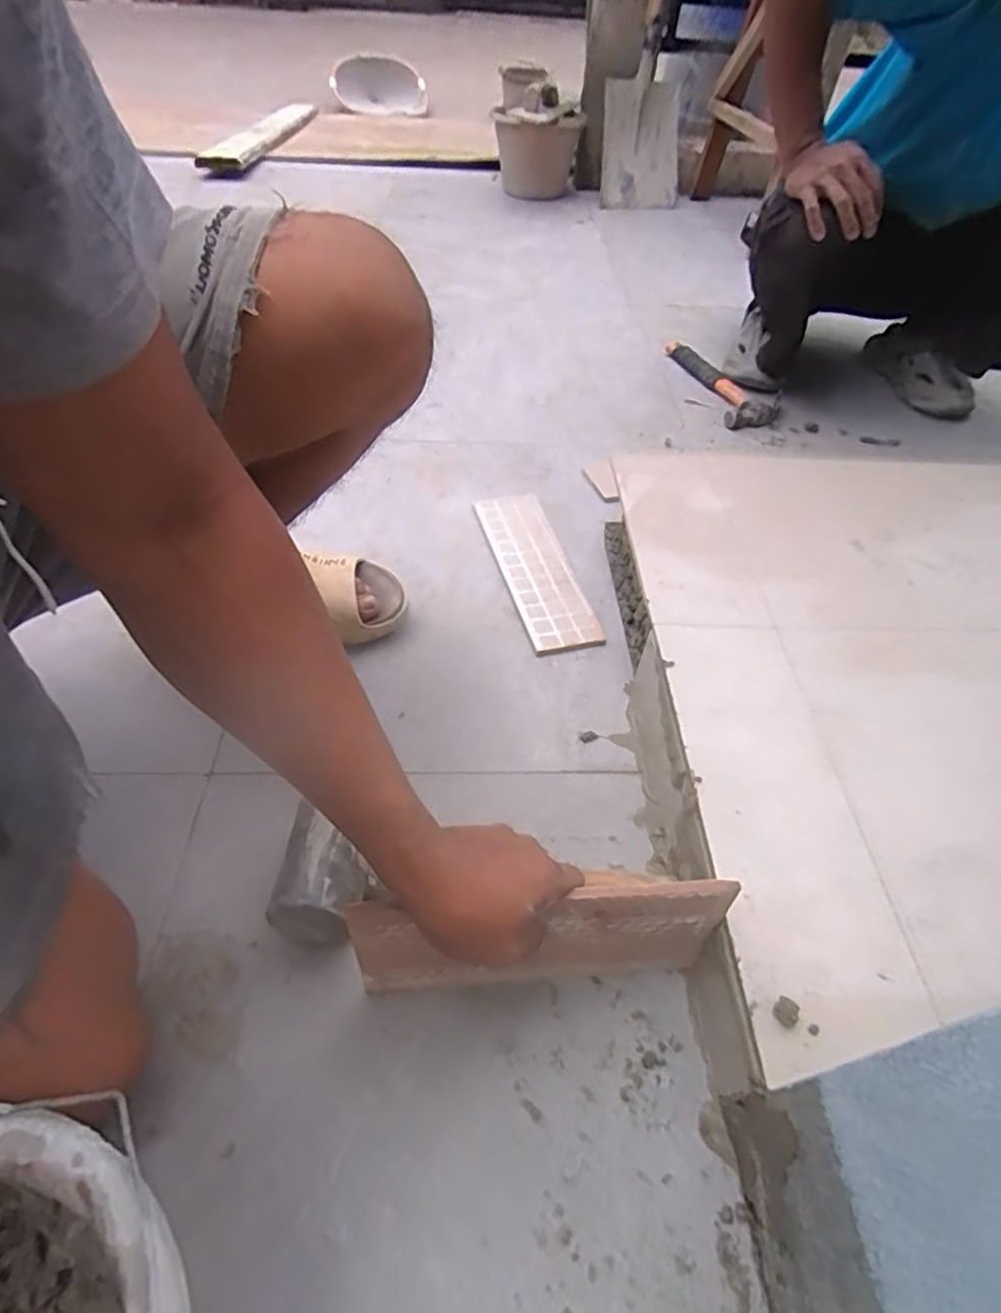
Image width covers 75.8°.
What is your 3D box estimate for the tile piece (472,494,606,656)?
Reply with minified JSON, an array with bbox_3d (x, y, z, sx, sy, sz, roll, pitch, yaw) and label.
[{"bbox_3d":[0.043,-0.112,0.805,0.088,0.011,0.276,-10,51,-12],"label":"tile piece"}]

